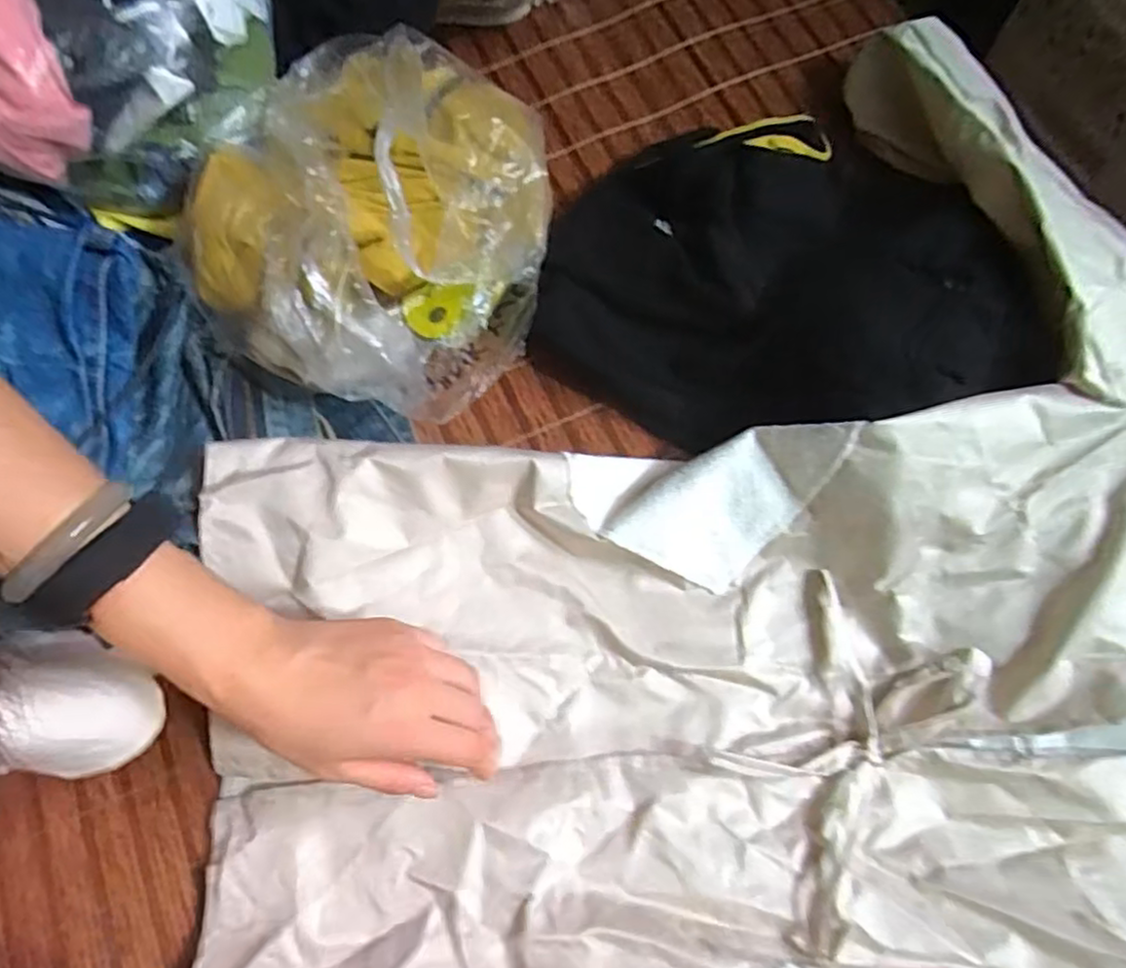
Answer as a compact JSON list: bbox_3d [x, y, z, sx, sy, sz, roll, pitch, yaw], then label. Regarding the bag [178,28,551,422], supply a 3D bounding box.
[{"bbox_3d":[-0.139,-0.201,0.508,0.245,0.116,0.272,10,71,3],"label":"bag"}]

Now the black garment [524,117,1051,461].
[{"bbox_3d":[0.160,-0.156,0.521,0.347,0.083,0.251,11,71,3],"label":"black garment"}]

